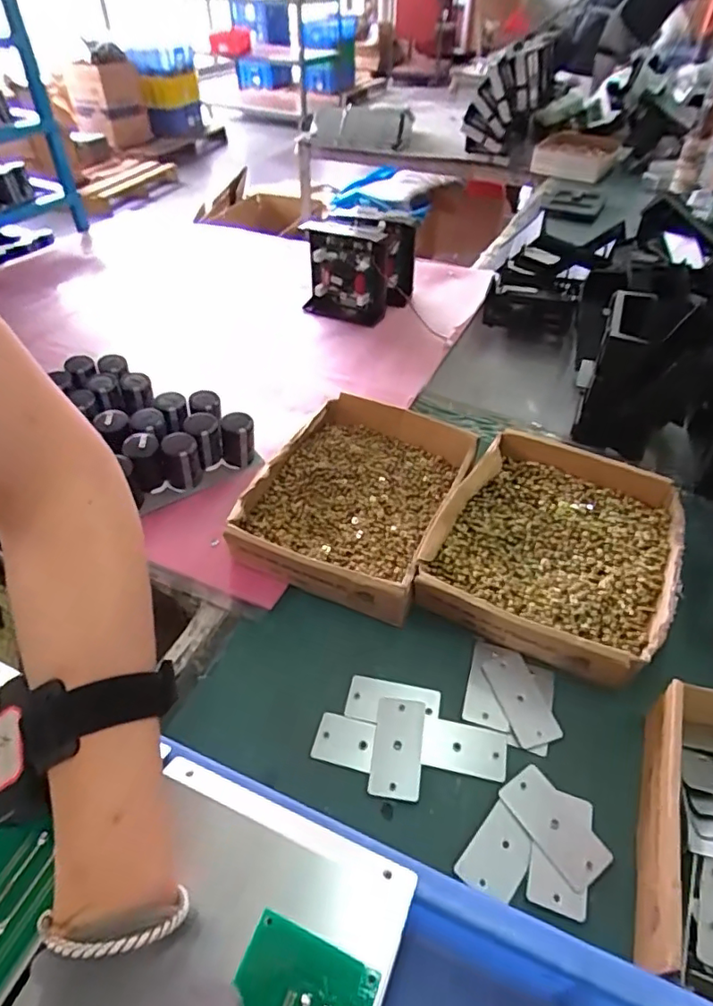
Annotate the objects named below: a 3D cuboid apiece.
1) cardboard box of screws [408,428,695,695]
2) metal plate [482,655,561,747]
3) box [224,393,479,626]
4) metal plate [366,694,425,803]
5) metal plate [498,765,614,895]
[{"bbox_3d":[0.180,0.036,0.500,0.196,0.050,0.231,20,49,20],"label":"cardboard box of screws"},{"bbox_3d":[0.126,0.149,0.421,0.036,0.004,0.067,-14,50,-13],"label":"metal plate"},{"bbox_3d":[0.003,-0.008,0.542,0.173,0.059,0.228,17,48,18],"label":"box"},{"bbox_3d":[0.030,0.175,0.397,0.035,0.006,0.069,6,46,7],"label":"metal plate"},{"bbox_3d":[0.128,0.209,0.359,0.035,0.004,0.069,-27,50,-23],"label":"metal plate"}]

